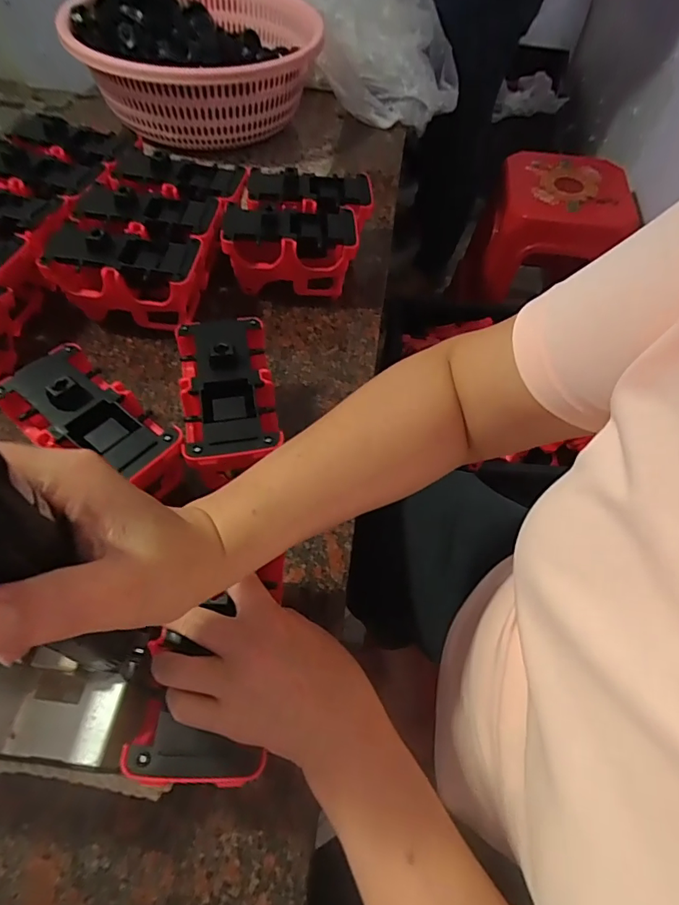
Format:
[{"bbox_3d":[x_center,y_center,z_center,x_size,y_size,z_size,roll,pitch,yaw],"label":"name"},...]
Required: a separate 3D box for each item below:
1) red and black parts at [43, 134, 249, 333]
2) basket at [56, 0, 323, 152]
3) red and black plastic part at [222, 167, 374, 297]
[{"bbox_3d":[-0.214,-0.255,0.574,0.162,0.083,0.240,7,57,2],"label":"red and black parts"},{"bbox_3d":[-0.220,-0.630,0.772,0.352,0.139,0.359,3,57,-1],"label":"basket"},{"bbox_3d":[-0.045,-0.274,0.598,0.167,0.085,0.155,2,57,-2],"label":"red and black plastic part"}]

